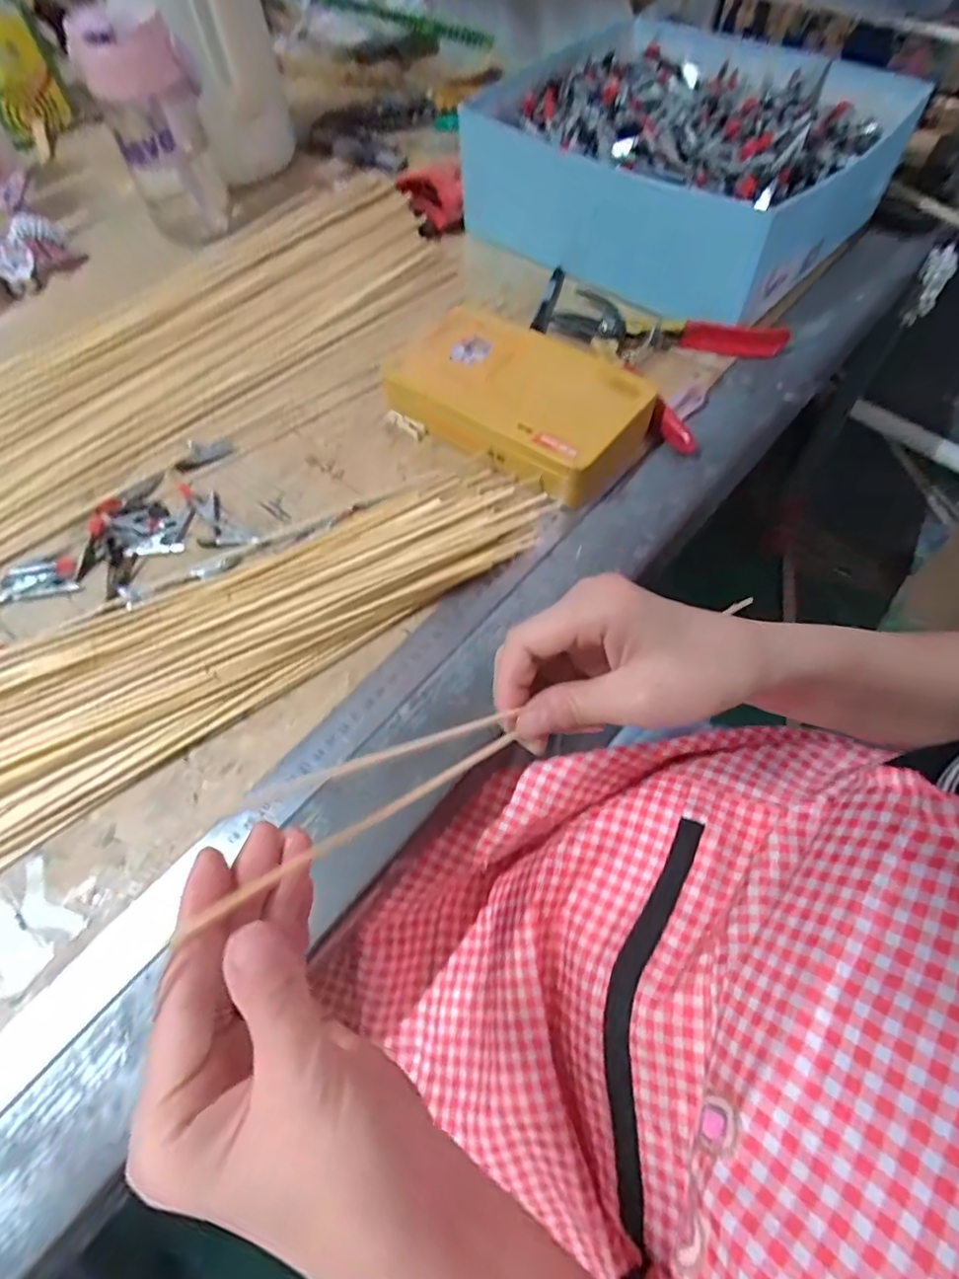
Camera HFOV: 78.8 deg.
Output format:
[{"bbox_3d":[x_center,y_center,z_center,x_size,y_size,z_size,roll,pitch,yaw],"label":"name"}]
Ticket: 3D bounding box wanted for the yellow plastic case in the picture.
[{"bbox_3d":[0.027,-0.179,0.430,0.192,0.040,0.106,34,68,18],"label":"yellow plastic case"}]

